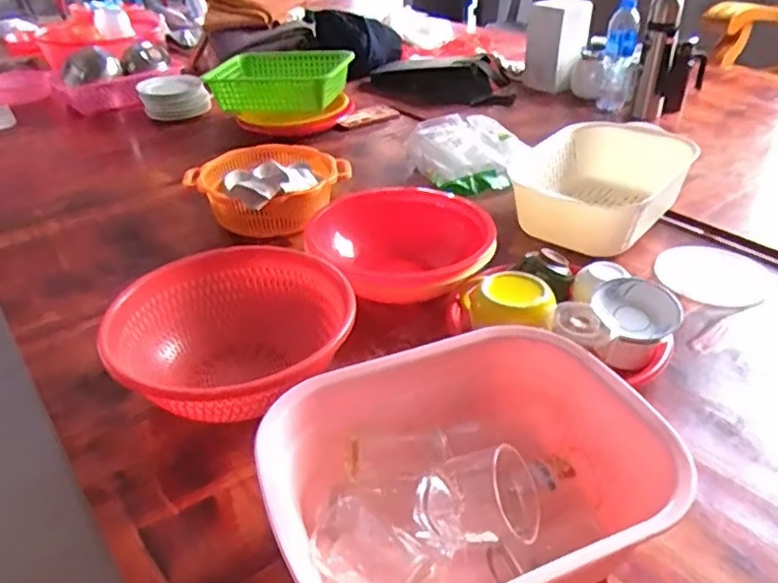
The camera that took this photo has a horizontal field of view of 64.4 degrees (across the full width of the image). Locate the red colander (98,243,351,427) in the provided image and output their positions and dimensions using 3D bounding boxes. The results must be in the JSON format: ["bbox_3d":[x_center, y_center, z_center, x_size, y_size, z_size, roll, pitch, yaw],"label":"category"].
[{"bbox_3d":[-0.173,0.056,0.689,0.252,0.093,0.261,-7,35,-11],"label":"red colander"}]

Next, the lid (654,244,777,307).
[{"bbox_3d":[0.467,-0.026,0.887,0.151,0.006,0.159,0,34,0],"label":"lid"}]

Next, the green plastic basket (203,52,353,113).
[{"bbox_3d":[-0.260,-0.486,1.427,0.339,0.088,0.192,2,34,3],"label":"green plastic basket"}]

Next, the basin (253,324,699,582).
[{"bbox_3d":[0.062,0.159,0.503,0.300,0.110,0.240,-16,37,-22],"label":"basin"}]

